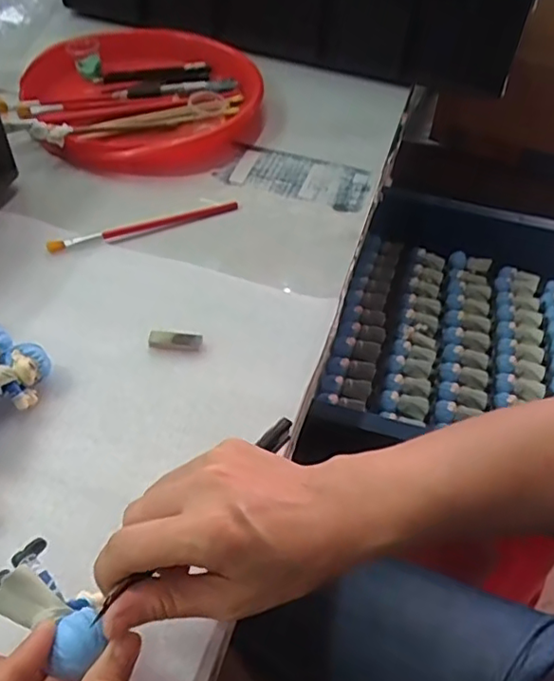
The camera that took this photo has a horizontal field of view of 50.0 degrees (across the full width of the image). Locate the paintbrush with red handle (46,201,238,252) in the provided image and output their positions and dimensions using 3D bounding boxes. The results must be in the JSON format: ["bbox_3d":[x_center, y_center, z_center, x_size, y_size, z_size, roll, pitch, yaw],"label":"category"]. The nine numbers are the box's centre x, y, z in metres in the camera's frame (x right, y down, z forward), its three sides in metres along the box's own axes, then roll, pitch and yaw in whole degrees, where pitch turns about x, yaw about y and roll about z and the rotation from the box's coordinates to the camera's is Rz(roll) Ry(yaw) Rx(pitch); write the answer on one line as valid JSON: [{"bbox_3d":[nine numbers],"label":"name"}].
[{"bbox_3d":[-0.111,-0.099,0.504,0.161,0.009,0.016,-19,53,-20],"label":"paintbrush with red handle"}]

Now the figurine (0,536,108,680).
[{"bbox_3d":[-0.099,0.117,0.261,0.063,0.019,0.032,29,53,28],"label":"figurine"}]

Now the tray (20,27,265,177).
[{"bbox_3d":[-0.139,-0.266,0.649,0.237,0.050,0.246,-21,54,-22],"label":"tray"}]

